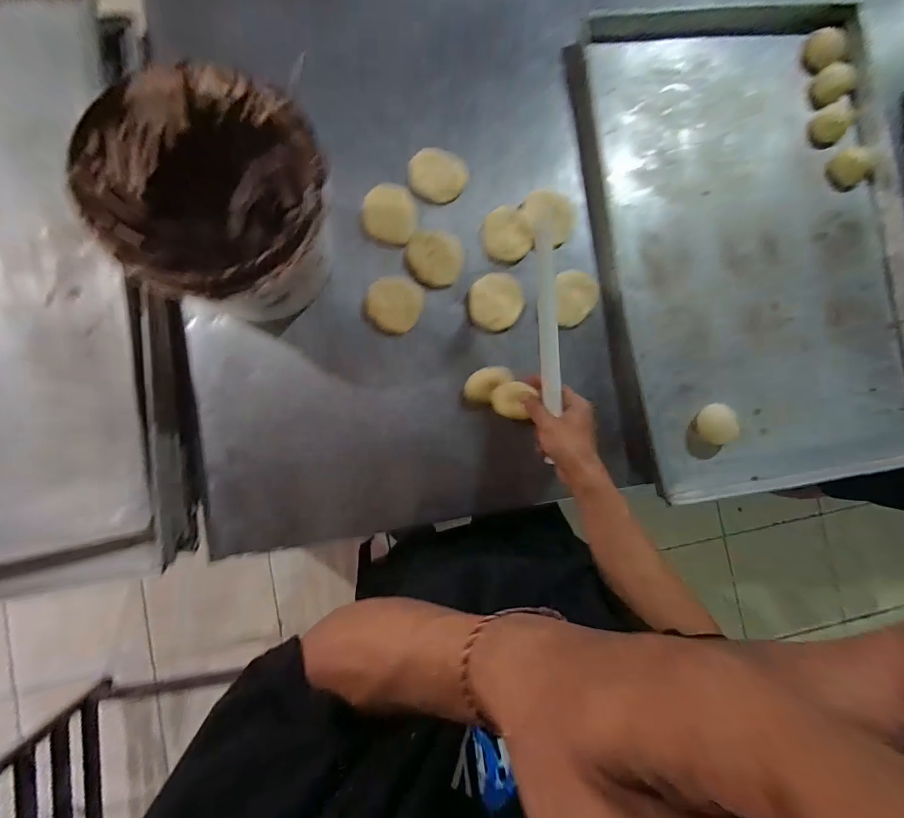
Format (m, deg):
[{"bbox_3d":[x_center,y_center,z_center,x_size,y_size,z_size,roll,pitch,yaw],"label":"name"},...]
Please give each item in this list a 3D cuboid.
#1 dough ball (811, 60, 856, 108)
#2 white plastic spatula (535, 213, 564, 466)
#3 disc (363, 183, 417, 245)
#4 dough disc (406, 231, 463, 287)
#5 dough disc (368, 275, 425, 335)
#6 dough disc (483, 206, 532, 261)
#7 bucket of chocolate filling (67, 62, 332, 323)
[{"bbox_3d":[0.576,-0.493,0.593,0.041,0.037,0.049,-38,89,-7],"label":"dough ball"},{"bbox_3d":[0.115,-0.111,0.471,0.023,0.008,0.223,-1,100,20],"label":"white plastic spatula"},{"bbox_3d":[-0.085,-0.272,0.543,0.070,0.007,0.079,11,84,-4],"label":"disc"},{"bbox_3d":[-0.024,-0.211,0.550,0.075,0.004,0.076,0,85,-5],"label":"dough disc"},{"bbox_3d":[-0.078,-0.145,0.541,0.072,0.004,0.075,0,87,-9],"label":"dough disc"},{"bbox_3d":[0.080,-0.253,0.563,0.067,0.012,0.077,1,85,-5],"label":"dough disc"},{"bbox_3d":[-0.252,-0.221,0.445,0.217,0.157,0.217,0,85,-5],"label":"bucket of chocolate filling"}]

